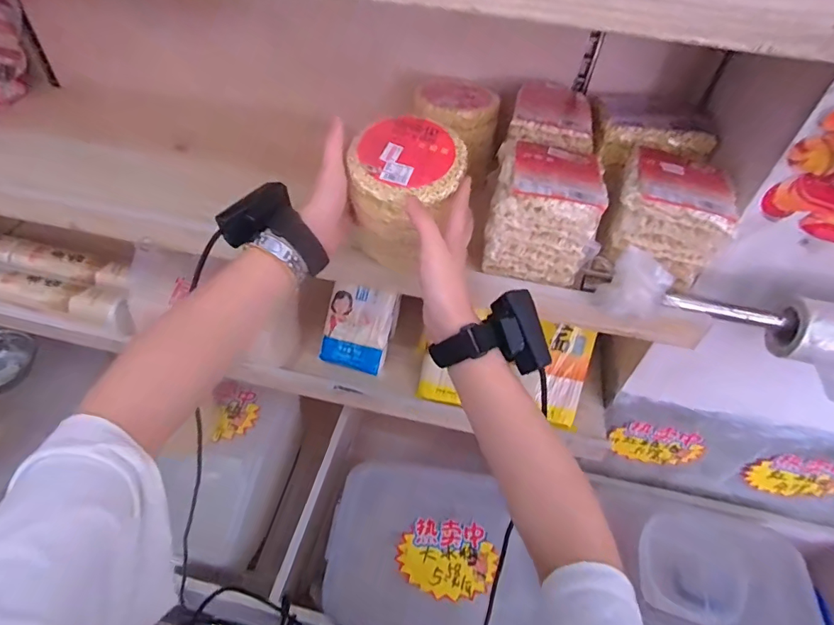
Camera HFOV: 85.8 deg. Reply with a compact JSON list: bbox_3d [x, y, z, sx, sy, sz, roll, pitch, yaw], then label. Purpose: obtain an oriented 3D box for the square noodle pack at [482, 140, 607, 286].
[{"bbox_3d":[0.135,-0.107,0.496,0.108,0.110,0.105,10,46,4],"label":"square noodle pack"}]

